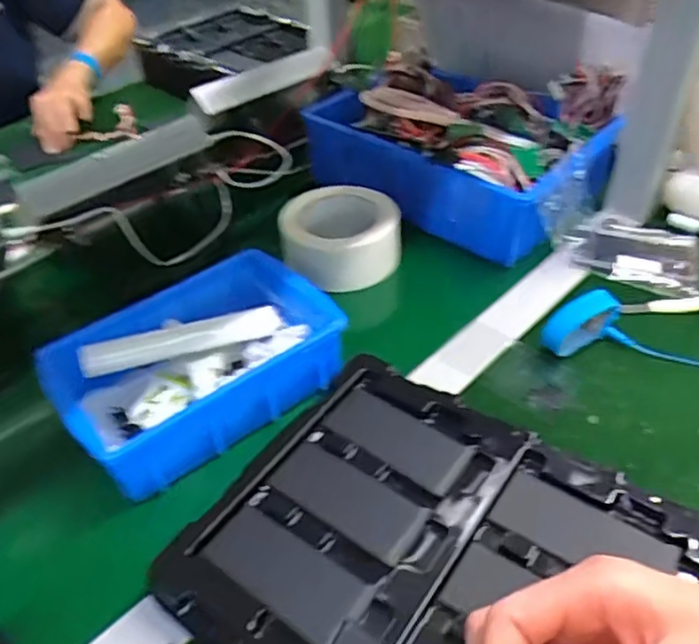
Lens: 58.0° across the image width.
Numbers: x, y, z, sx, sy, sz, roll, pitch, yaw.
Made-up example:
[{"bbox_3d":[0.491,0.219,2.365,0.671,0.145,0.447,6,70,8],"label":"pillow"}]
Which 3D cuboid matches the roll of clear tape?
[{"bbox_3d":[-0.008,-0.087,0.612,0.111,0.058,0.111,0,42,3],"label":"roll of clear tape"}]

